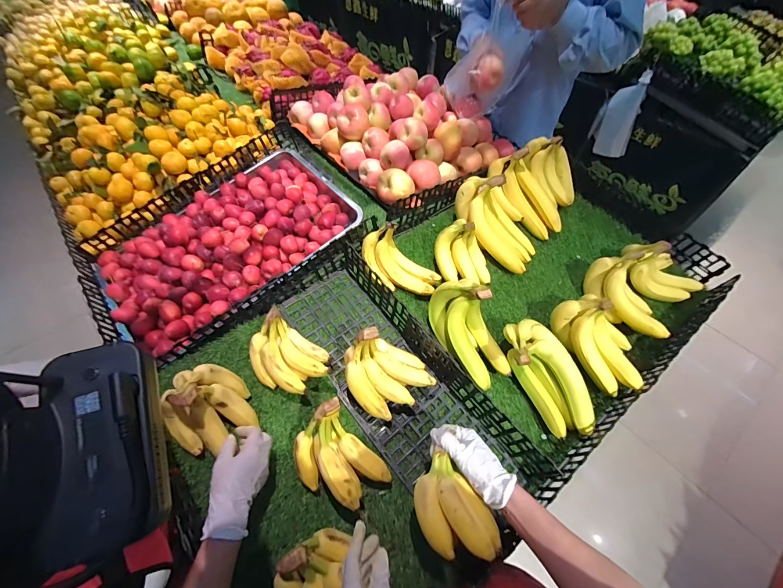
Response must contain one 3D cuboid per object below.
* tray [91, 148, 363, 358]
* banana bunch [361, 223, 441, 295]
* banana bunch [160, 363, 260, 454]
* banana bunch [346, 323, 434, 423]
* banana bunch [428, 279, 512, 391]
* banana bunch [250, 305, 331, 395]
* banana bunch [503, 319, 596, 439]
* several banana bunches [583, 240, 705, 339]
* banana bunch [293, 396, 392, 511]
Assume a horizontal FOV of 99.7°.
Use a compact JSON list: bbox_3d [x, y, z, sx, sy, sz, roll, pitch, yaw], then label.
[{"bbox_3d":[-0.398,-0.132,0.820,0.585,0.098,0.427,-31,62,-20],"label":"tray"},{"bbox_3d":[0.015,-0.068,0.763,0.196,0.086,0.103,40,62,-1],"label":"banana bunch"},{"bbox_3d":[-0.326,0.194,0.570,0.127,0.152,0.118,1,56,-1],"label":"banana bunch"},{"bbox_3d":[-0.005,0.146,0.627,0.153,0.132,0.139,-12,57,-10],"label":"banana bunch"},{"bbox_3d":[0.167,0.074,0.679,0.107,0.132,0.216,-20,58,-14],"label":"banana bunch"},{"bbox_3d":[-0.201,0.126,0.646,0.163,0.100,0.123,40,64,23],"label":"banana bunch"},{"bbox_3d":[0.320,0.159,0.662,0.135,0.083,0.236,-27,85,-18],"label":"banana bunch"},{"bbox_3d":[0.607,-0.040,0.784,0.261,0.113,0.204,-36,64,-23],"label":"several banana bunches"},{"bbox_3d":[-0.093,0.284,0.558,0.118,0.103,0.154,-36,64,-23],"label":"banana bunch"}]

